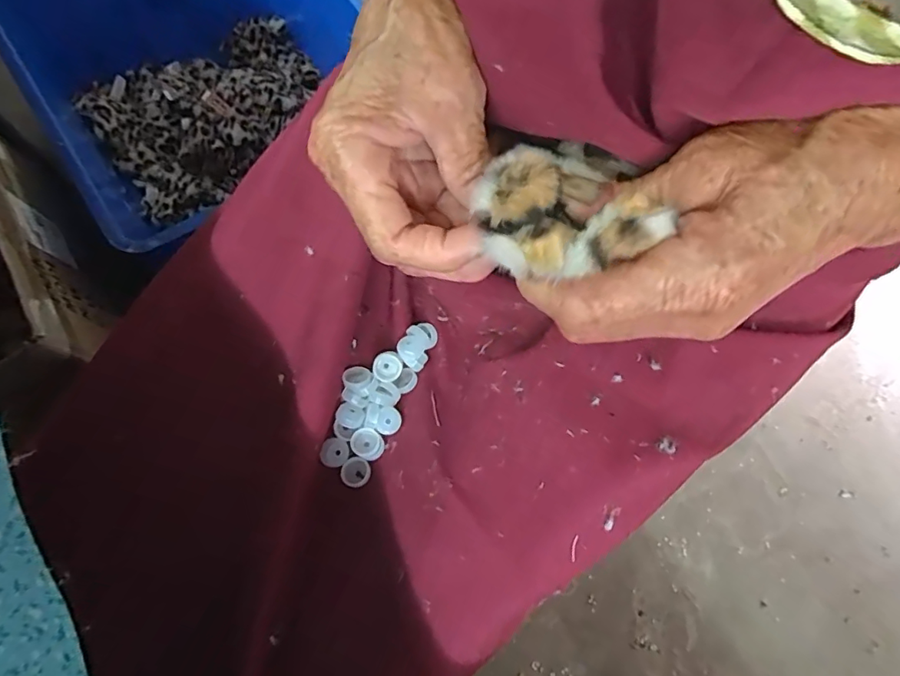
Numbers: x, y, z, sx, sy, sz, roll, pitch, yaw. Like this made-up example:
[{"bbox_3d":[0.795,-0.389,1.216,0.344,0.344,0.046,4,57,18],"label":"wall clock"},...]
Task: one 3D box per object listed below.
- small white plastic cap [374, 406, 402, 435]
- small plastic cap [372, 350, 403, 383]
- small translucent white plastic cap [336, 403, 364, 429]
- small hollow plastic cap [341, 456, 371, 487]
[{"bbox_3d":[-0.037,0.049,0.302,0.014,0.006,0.016,27,70,3],"label":"small white plastic cap"},{"bbox_3d":[-0.038,0.017,0.310,0.017,0.006,0.019,15,70,-2],"label":"small plastic cap"},{"bbox_3d":[-0.059,0.046,0.298,0.015,0.005,0.013,26,70,2],"label":"small translucent white plastic cap"},{"bbox_3d":[-0.054,0.077,0.293,0.016,0.004,0.016,2,71,-6],"label":"small hollow plastic cap"}]

